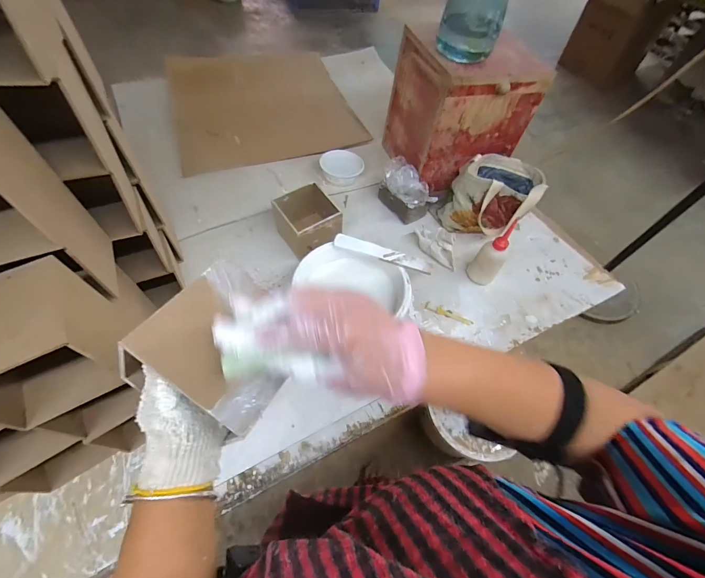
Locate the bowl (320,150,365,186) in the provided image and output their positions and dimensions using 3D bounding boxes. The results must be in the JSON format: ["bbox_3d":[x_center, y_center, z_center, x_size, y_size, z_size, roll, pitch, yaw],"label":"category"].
[{"bbox_3d":[-0.033,-0.315,0.885,0.108,0.053,0.088,32,63,16],"label":"bowl"}]

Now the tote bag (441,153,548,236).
[{"bbox_3d":[0.338,-0.218,0.817,0.174,0.164,0.191,37,65,18],"label":"tote bag"}]

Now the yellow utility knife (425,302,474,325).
[{"bbox_3d":[0.205,0.051,0.714,0.102,0.006,0.021,20,61,9],"label":"yellow utility knife"}]

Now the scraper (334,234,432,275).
[{"bbox_3d":[0.060,-0.071,0.672,0.198,0.011,0.028,19,61,9],"label":"scraper"}]

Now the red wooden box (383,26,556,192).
[{"bbox_3d":[0.252,-0.447,0.850,0.255,0.292,0.263,-16,61,-11],"label":"red wooden box"}]

